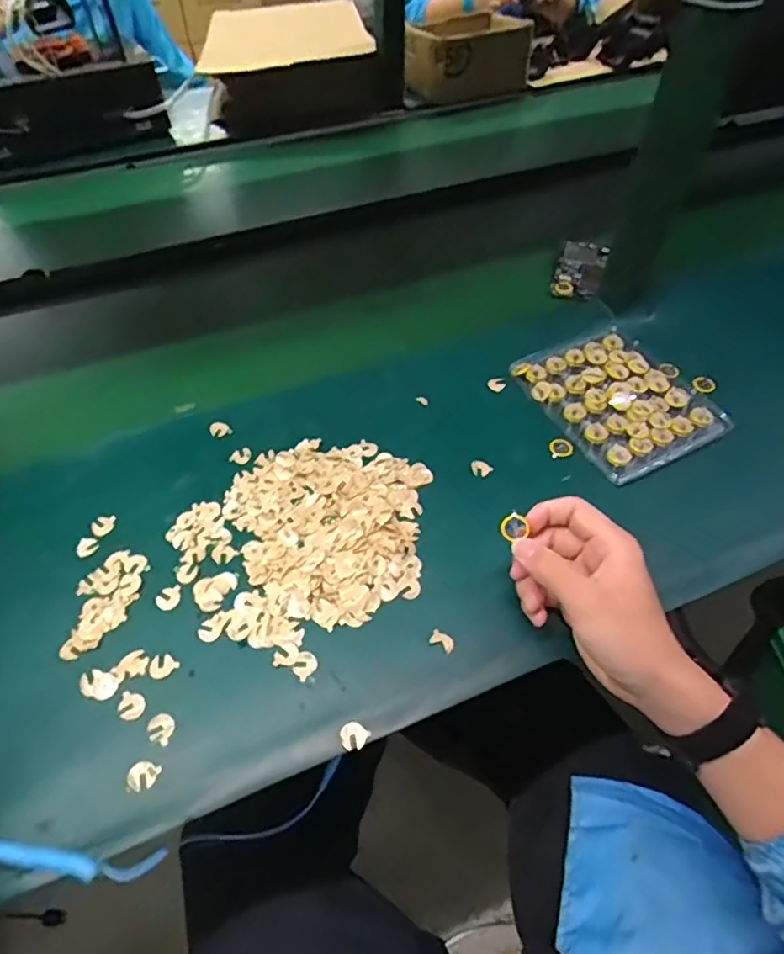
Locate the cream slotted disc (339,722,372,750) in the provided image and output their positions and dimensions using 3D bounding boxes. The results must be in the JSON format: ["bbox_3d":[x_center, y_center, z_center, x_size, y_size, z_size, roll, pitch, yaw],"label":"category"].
[{"bbox_3d":[-0.026,0.177,0.408,0.018,0.005,0.017,0,50,0],"label":"cream slotted disc"}]

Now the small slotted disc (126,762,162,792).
[{"bbox_3d":[-0.164,0.196,0.393,0.018,0.004,0.018,0,50,0],"label":"small slotted disc"}]

